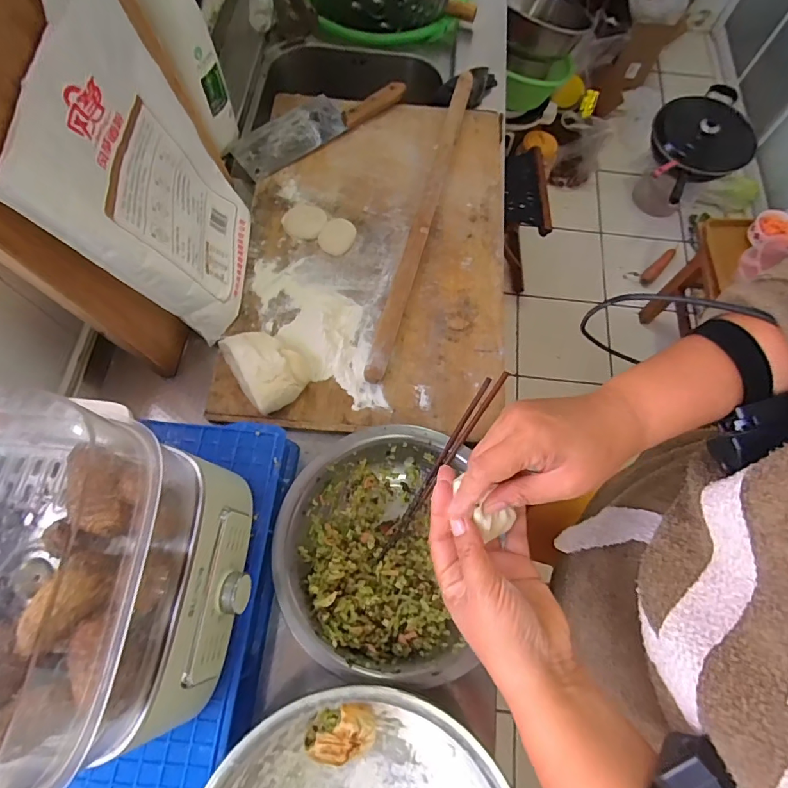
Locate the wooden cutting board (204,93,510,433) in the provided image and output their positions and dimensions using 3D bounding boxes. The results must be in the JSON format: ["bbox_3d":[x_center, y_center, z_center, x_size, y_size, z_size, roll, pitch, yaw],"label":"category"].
[{"bbox_3d":[-0.028,-0.228,0.699,0.381,0.034,0.582,4,69,-1],"label":"wooden cutting board"}]

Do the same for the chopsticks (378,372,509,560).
[{"bbox_3d":[0.057,0.083,0.551,0.019,0.017,0.256,33,91,10],"label":"chopsticks"}]

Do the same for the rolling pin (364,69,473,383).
[{"bbox_3d":[0.051,-0.287,0.709,0.029,0.029,0.591,15,69,3],"label":"rolling pin"}]

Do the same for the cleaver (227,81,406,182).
[{"bbox_3d":[-0.129,-0.461,0.770,0.296,0.023,0.092,-36,75,-14],"label":"cleaver"}]

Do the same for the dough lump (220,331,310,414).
[{"bbox_3d":[-0.167,-0.041,0.597,0.081,0.050,0.122,-36,75,-14],"label":"dough lump"}]

